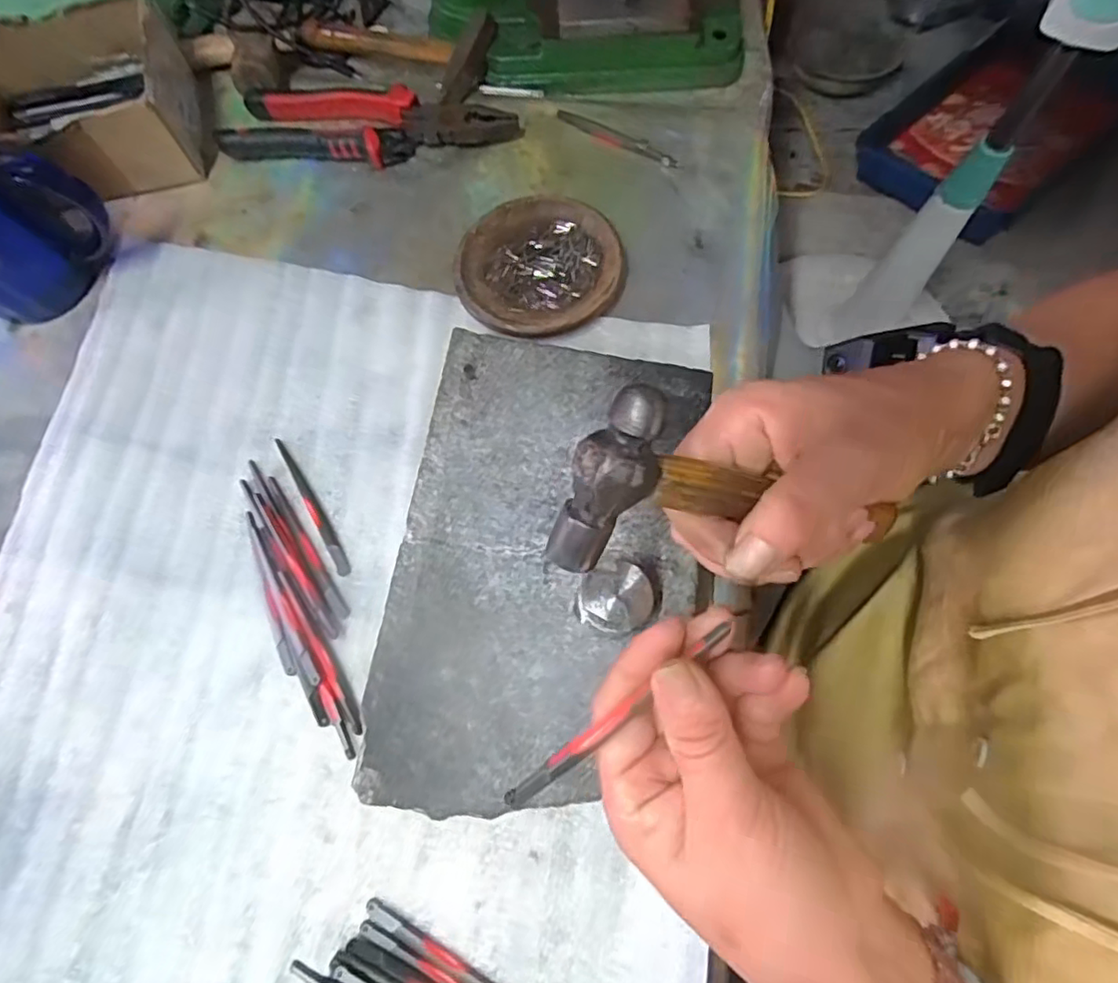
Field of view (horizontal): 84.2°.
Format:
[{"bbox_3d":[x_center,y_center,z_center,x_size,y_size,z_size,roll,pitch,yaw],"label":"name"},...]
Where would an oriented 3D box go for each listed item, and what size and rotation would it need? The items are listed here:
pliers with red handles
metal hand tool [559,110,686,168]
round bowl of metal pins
[{"bbox_3d":[-0.143,-0.280,0.479,0.217,0.024,0.057,4,70,4],"label":"pliers with red handles"},{"bbox_3d":[0.045,-0.271,0.476,0.105,0.005,0.012,29,74,12],"label":"metal hand tool"},{"bbox_3d":[-0.013,-0.156,0.431,0.113,0.015,0.110,-1,70,2],"label":"round bowl of metal pins"}]

